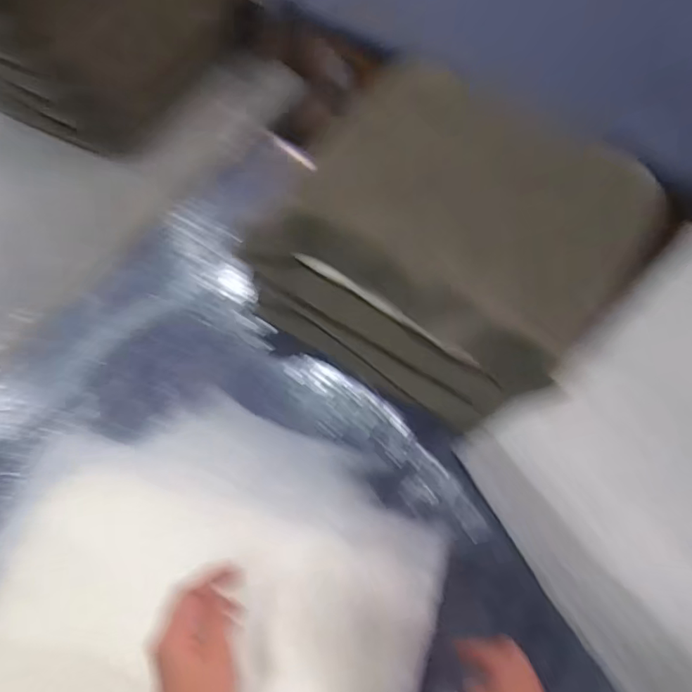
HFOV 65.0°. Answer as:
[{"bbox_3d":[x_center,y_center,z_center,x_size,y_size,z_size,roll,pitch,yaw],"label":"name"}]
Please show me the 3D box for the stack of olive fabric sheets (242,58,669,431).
[{"bbox_3d":[0.156,-0.164,0.758,0.436,0.135,0.441,33,68,15],"label":"stack of olive fabric sheets"}]

